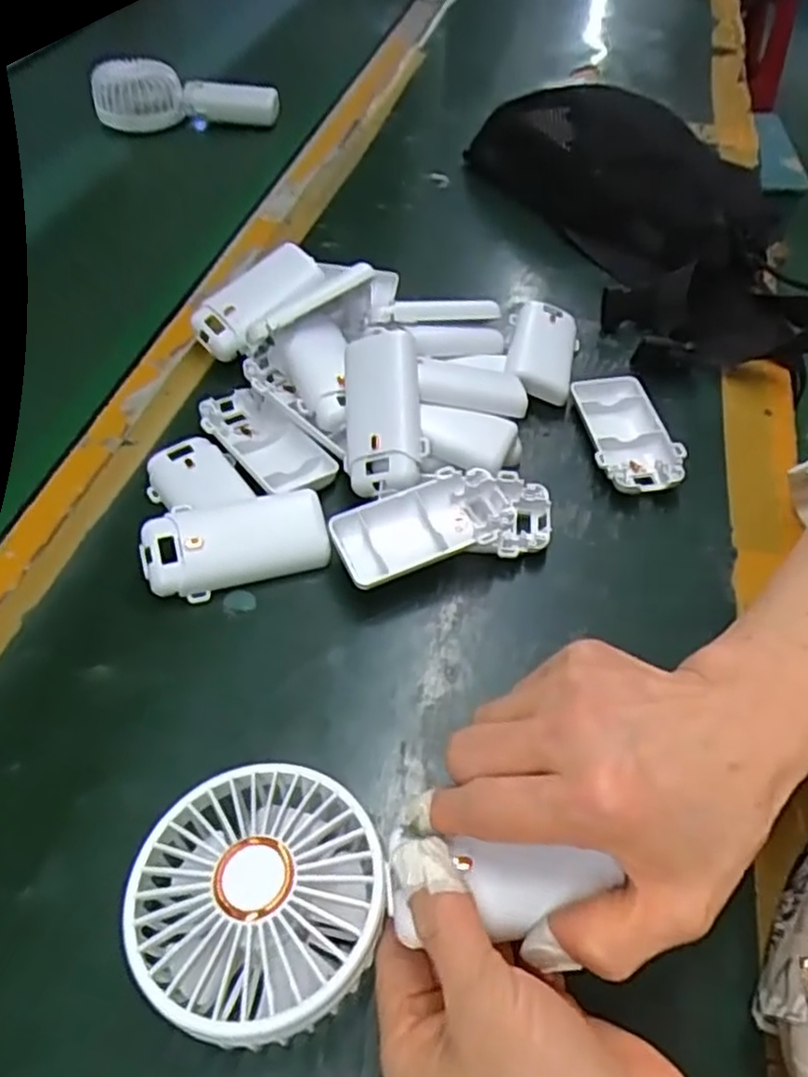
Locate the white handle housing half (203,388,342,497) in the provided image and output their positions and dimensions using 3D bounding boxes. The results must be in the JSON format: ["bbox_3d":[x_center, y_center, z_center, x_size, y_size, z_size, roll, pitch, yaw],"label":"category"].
[{"bbox_3d":[-0.083,-0.057,0.413,0.042,0.014,0.095,-35,61,-26],"label":"white handle housing half"}]

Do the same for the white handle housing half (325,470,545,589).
[{"bbox_3d":[0.023,-0.007,0.380,0.118,0.027,0.054,-13,54,-12],"label":"white handle housing half"}]

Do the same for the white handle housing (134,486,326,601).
[{"bbox_3d":[-0.089,0.002,0.369,0.092,0.024,0.043,-15,54,-13],"label":"white handle housing"}]

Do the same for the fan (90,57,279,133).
[{"bbox_3d":[-0.229,-0.459,0.728,0.195,0.065,0.033,2,52,0],"label":"fan"}]

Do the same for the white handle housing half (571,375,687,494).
[{"bbox_3d":[0.136,-0.065,0.432,0.047,0.017,0.094,-6,53,-7],"label":"white handle housing half"}]

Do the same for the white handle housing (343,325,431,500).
[{"bbox_3d":[-0.012,-0.075,0.401,0.043,0.019,0.100,-2,71,-4],"label":"white handle housing"}]

